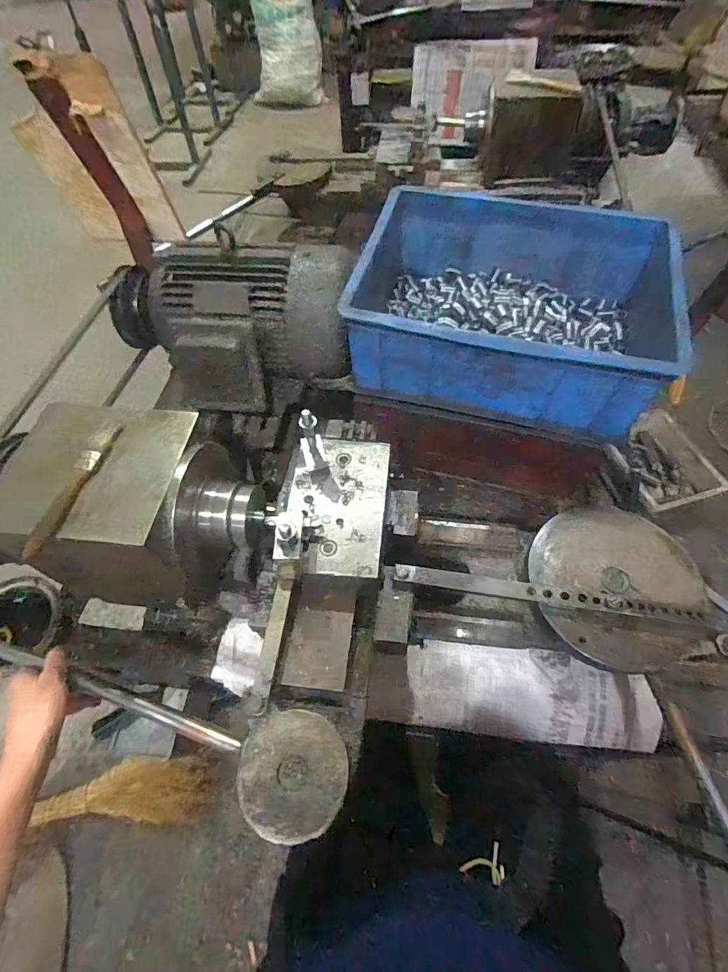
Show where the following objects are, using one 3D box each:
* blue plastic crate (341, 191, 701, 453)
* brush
[{"bbox_3d":[0.210,-0.266,0.653,0.407,0.138,0.339,13,58,11],"label":"blue plastic crate"},{"bbox_3d":[-0.275,0.001,0.424,0.021,0.013,0.148,9,58,8],"label":"brush"}]

